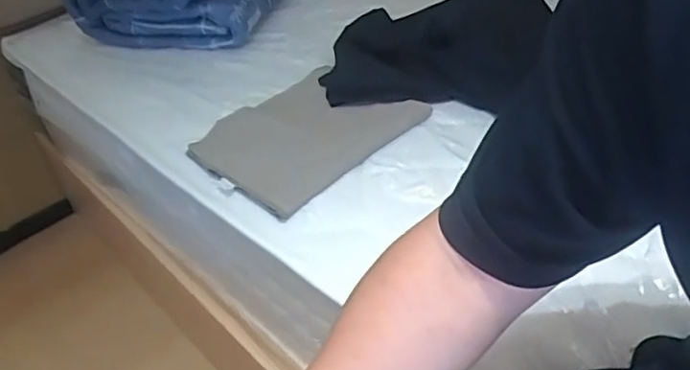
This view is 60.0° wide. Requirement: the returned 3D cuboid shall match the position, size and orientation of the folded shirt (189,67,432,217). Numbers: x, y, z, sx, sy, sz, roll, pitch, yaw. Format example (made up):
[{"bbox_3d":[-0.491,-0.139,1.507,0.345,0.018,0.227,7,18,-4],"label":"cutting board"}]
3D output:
[{"bbox_3d":[-0.059,-0.084,0.876,0.279,0.014,0.231,-35,46,-29],"label":"folded shirt"}]

